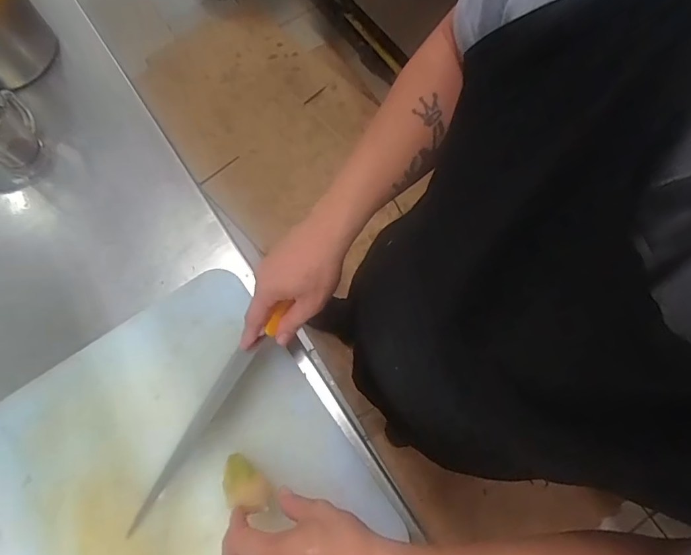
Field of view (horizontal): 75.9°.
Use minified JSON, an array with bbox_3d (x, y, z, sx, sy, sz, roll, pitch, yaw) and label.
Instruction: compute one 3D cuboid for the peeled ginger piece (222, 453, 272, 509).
[{"bbox_3d":[-0.098,0.203,0.446,0.045,0.026,0.048,-7,70,0],"label":"peeled ginger piece"}]

